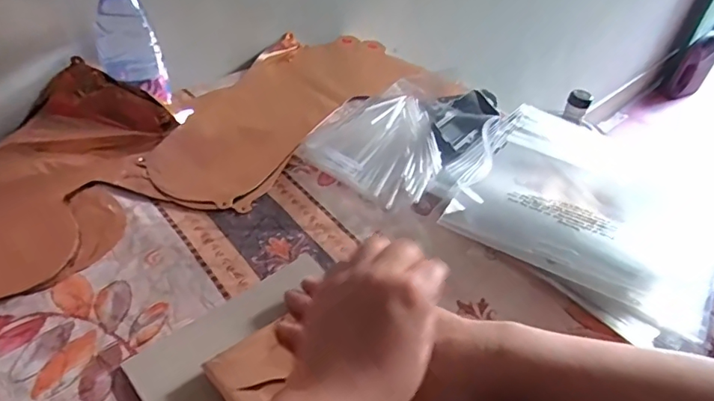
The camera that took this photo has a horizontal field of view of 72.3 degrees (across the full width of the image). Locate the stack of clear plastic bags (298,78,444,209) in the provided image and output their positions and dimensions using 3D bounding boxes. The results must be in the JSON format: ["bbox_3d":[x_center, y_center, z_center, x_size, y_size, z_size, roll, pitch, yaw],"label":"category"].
[{"bbox_3d":[0.018,-0.070,0.538,0.146,0.043,0.183,10,43,2],"label":"stack of clear plastic bags"}]

